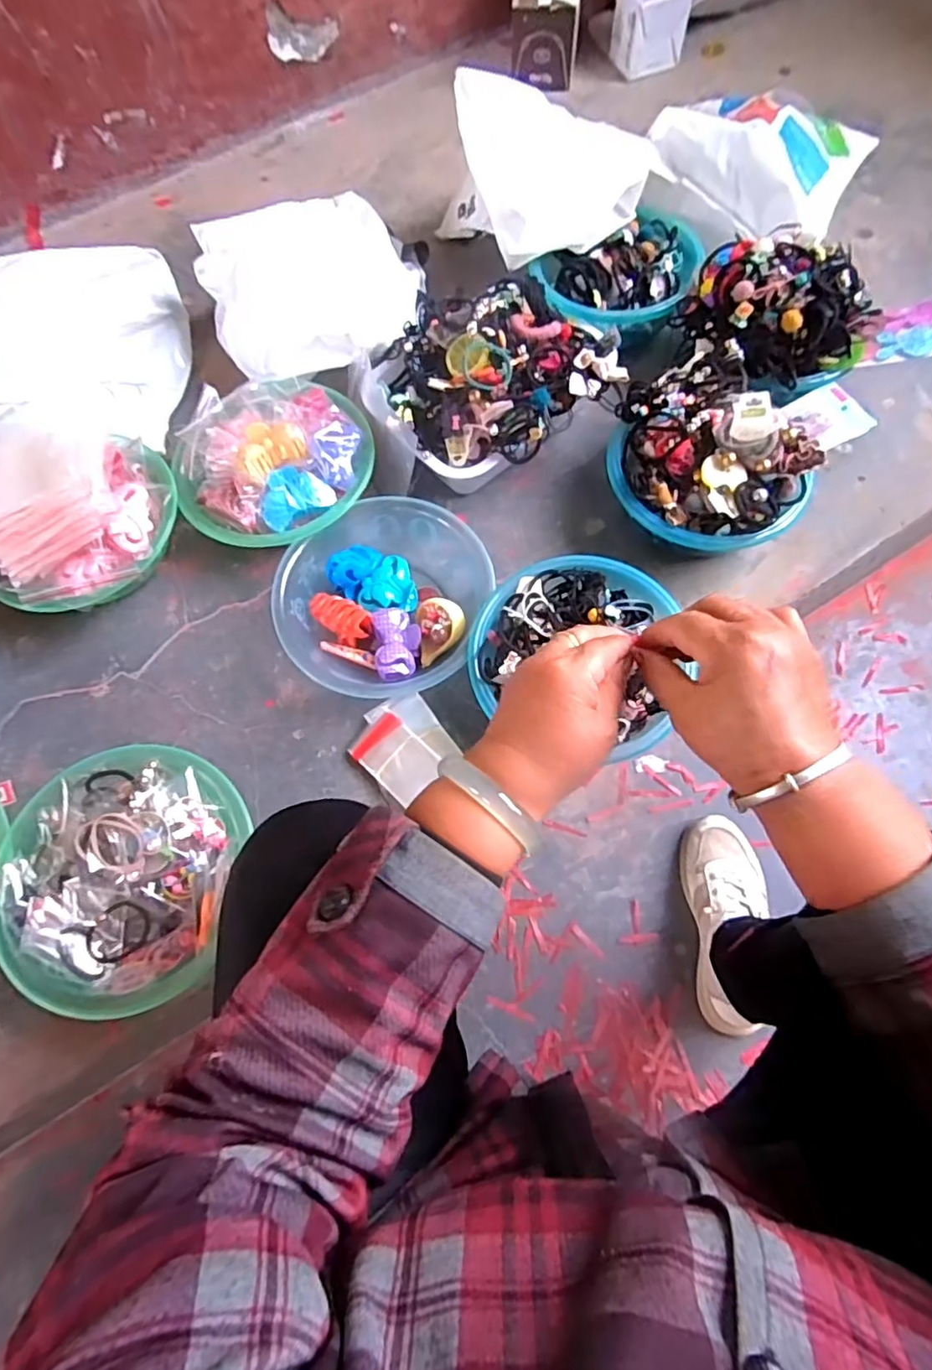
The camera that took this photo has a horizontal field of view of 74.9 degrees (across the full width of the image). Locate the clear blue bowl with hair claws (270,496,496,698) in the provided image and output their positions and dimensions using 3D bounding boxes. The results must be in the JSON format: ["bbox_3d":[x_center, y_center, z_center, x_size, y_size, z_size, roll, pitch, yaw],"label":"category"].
[{"bbox_3d":[-0.095,-0.096,0.695,0.217,0.073,0.223,-1,70,2],"label":"clear blue bowl with hair claws"}]

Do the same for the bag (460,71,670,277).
[{"bbox_3d":[0.132,-0.687,0.791,0.262,0.127,0.173,-20,70,-5],"label":"bag"}]

